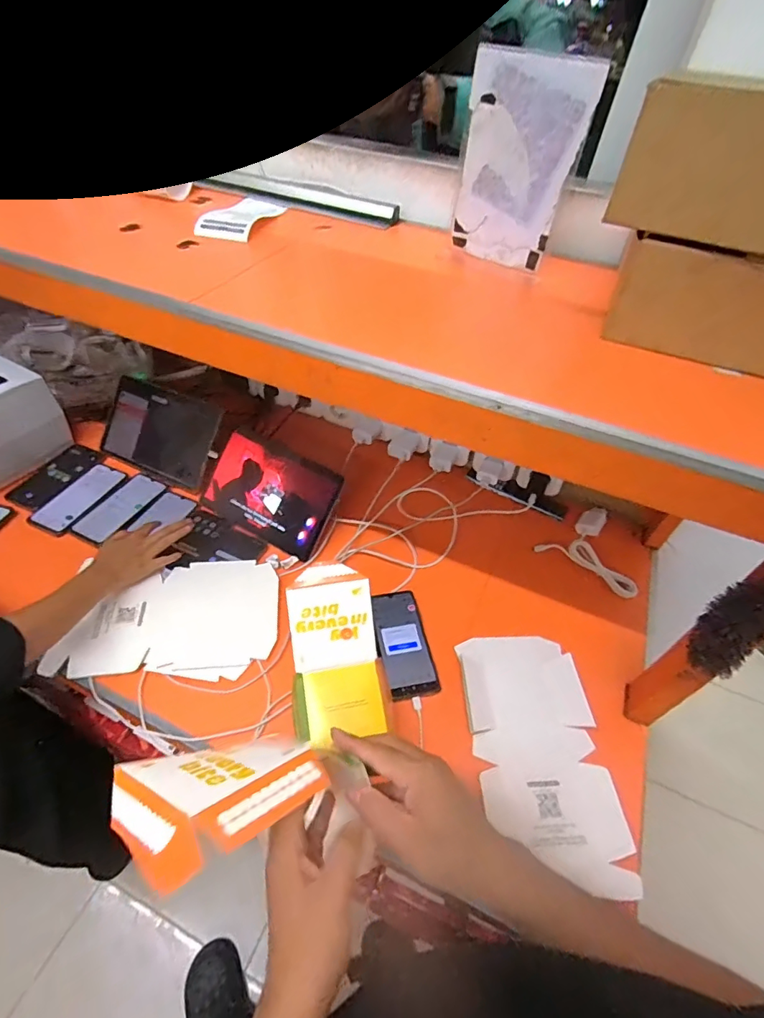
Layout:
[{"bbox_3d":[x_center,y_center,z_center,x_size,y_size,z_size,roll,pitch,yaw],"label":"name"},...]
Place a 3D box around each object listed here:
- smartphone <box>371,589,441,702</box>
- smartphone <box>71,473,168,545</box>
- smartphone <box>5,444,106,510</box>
[{"bbox_3d":[0.031,0.201,0.725,0.076,0.012,0.177,-6,48,-11],"label":"smartphone"},{"bbox_3d":[-0.486,-0.004,0.882,0.088,0.010,0.163,21,49,14],"label":"smartphone"},{"bbox_3d":[-0.649,-0.067,0.937,0.087,0.009,0.175,21,49,14],"label":"smartphone"}]

